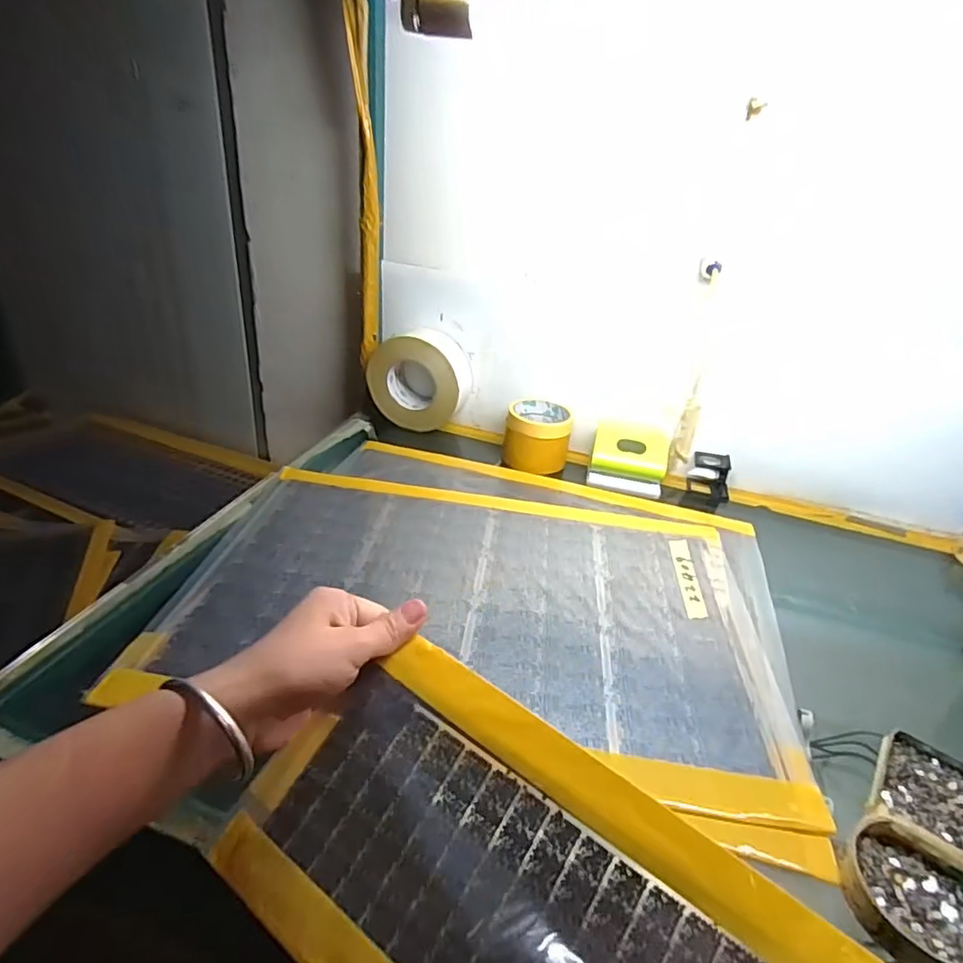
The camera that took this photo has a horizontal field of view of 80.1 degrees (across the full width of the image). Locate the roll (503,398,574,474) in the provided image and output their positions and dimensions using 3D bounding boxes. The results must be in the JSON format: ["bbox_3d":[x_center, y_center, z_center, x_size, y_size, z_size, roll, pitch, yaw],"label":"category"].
[{"bbox_3d":[0.081,-0.065,0.817,0.088,0.077,0.088,3,30,-2],"label":"roll"}]

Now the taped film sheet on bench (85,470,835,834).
[{"bbox_3d":[-0.001,0.111,0.559,0.534,0.010,0.354,8,31,3],"label":"taped film sheet on bench"}]

